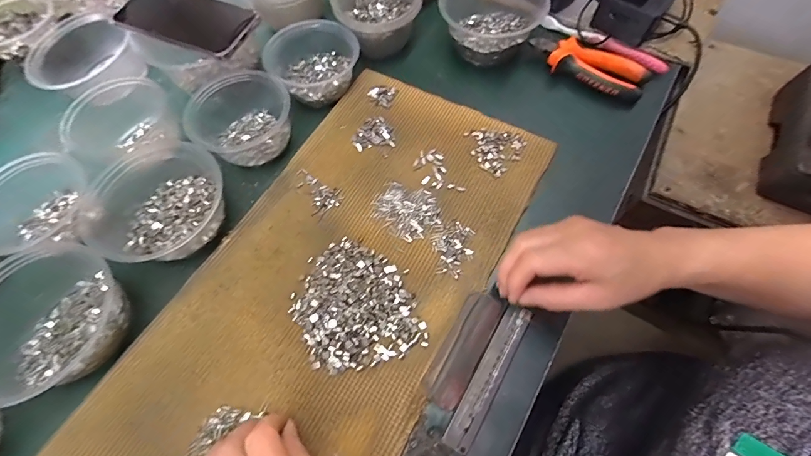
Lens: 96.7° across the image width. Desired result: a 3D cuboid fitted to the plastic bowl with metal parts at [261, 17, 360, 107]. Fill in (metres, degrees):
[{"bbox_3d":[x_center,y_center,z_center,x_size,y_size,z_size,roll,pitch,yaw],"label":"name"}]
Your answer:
[{"bbox_3d":[-0.118,-0.216,0.462,0.111,0.053,0.102,0,65,1],"label":"plastic bowl with metal parts"}]

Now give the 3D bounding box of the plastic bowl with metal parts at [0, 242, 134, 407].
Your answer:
[{"bbox_3d":[-0.322,0.085,0.324,0.117,0.063,0.121,0,65,1],"label":"plastic bowl with metal parts"}]

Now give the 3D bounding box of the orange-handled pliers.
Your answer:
[{"bbox_3d":[0.239,-0.217,0.471,0.150,0.021,0.062,35,70,16],"label":"orange-handled pliers"}]

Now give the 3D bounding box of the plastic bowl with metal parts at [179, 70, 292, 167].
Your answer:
[{"bbox_3d":[-0.192,-0.128,0.422,0.101,0.058,0.104,0,65,1],"label":"plastic bowl with metal parts"}]

